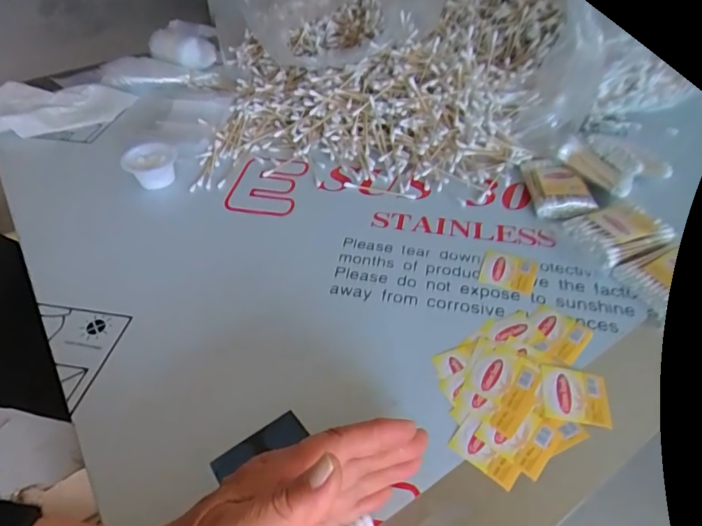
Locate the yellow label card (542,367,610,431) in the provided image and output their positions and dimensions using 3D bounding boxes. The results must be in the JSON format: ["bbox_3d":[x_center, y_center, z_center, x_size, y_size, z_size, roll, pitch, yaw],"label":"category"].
[{"bbox_3d":[0.151,0.089,0.325,0.042,0.004,0.039,8,47,10],"label":"yellow label card"}]

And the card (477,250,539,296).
[{"bbox_3d":[0.134,0.007,0.407,0.044,0.004,0.041,15,49,16],"label":"card"}]

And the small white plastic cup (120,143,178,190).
[{"bbox_3d":[-0.206,-0.101,0.497,0.047,0.031,0.050,-1,47,1],"label":"small white plastic cup"}]

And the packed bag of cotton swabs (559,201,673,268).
[{"bbox_3d":[0.235,-0.027,0.424,0.075,0.022,0.055,-18,48,-14],"label":"packed bag of cotton swabs"}]

